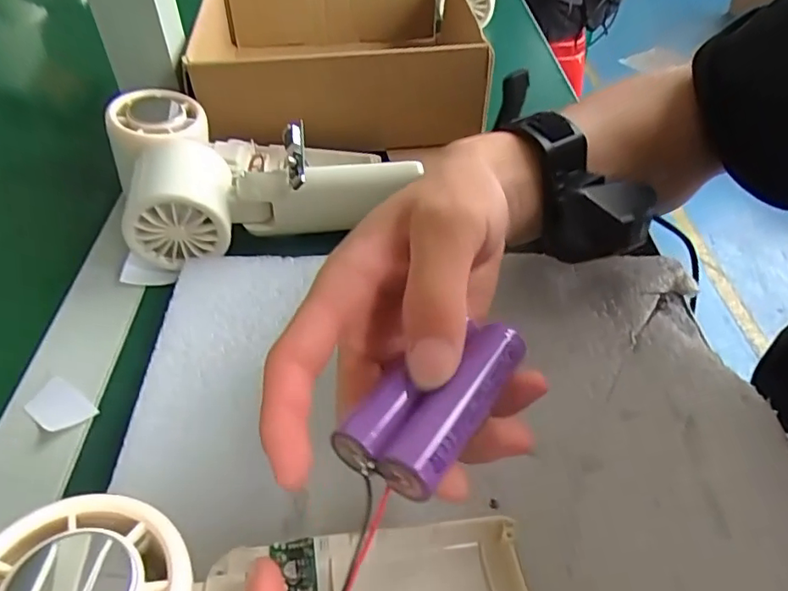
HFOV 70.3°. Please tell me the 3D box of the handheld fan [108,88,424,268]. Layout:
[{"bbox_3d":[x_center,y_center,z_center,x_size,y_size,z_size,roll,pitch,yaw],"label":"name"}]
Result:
[{"bbox_3d":[-0.082,-0.083,0.341,0.166,0.052,0.108,-15,48,-14],"label":"handheld fan"}]

